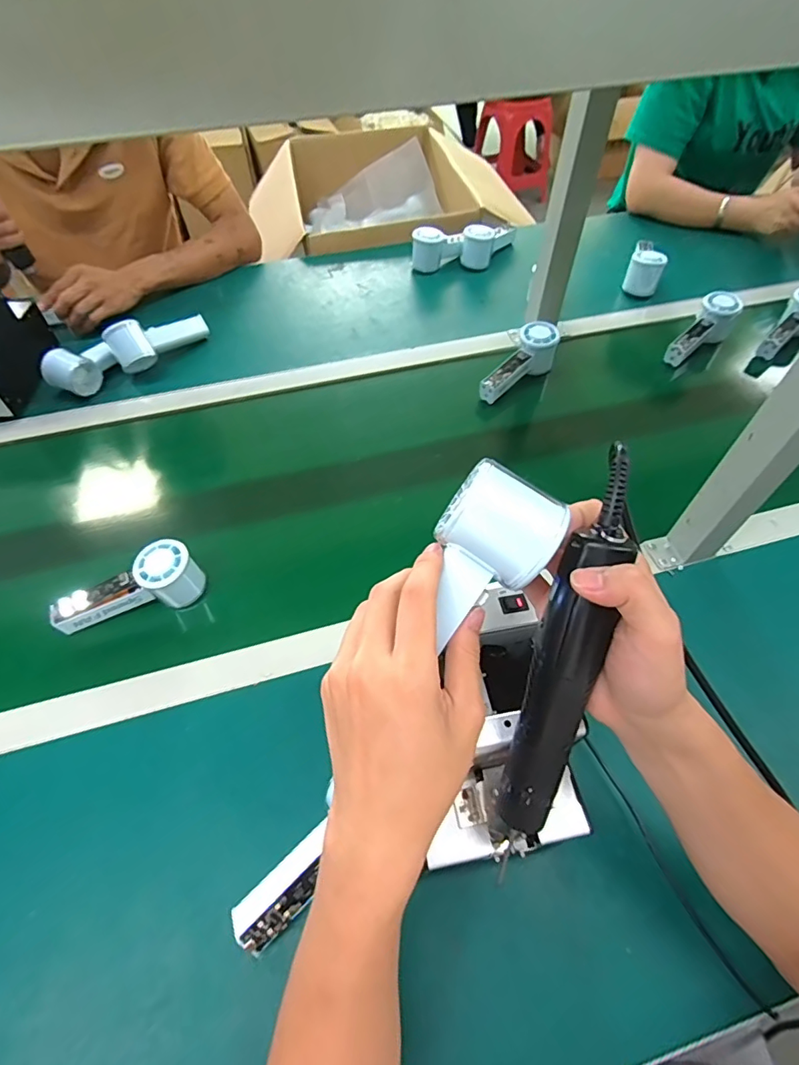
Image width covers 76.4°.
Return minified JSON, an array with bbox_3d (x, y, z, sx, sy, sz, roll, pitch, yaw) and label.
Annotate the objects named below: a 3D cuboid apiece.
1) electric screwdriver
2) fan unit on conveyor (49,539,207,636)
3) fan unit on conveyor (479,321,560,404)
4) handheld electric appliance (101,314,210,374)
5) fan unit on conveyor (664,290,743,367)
[{"bbox_3d":[0.096,0.079,0.305,0.035,0.256,0.035,13,13,7],"label":"electric screwdriver"},{"bbox_3d":[-0.292,0.065,0.547,0.147,0.065,0.049,-26,60,-16],"label":"fan unit on conveyor"},{"bbox_3d":[0.182,-0.254,0.769,0.159,0.050,0.063,-43,65,-10],"label":"fan unit on conveyor"},{"bbox_3d":[-0.372,-0.306,0.793,0.151,0.062,0.048,-39,64,-23],"label":"handheld electric appliance"},{"bbox_3d":[0.479,-0.323,0.813,0.153,0.052,0.054,-41,64,-5],"label":"fan unit on conveyor"}]

